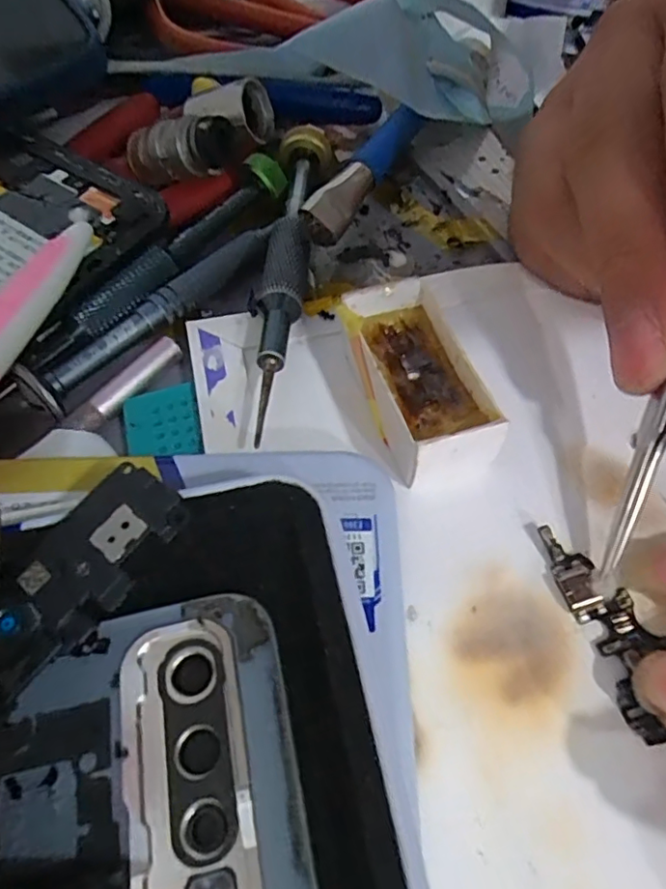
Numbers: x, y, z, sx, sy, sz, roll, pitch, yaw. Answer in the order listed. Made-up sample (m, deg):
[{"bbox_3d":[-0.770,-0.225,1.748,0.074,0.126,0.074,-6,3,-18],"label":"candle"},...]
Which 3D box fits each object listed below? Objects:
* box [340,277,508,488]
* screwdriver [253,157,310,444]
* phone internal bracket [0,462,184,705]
[{"bbox_3d":[0.019,-0.014,0.133,0.022,0.019,0.049,-20,58,-10],"label":"box"},{"bbox_3d":[-0.013,-0.047,0.159,0.012,0.011,0.112,0,57,3],"label":"screwdriver"},{"bbox_3d":[-0.041,0.019,0.093,0.019,0.004,0.036,39,73,22],"label":"phone internal bracket"}]

